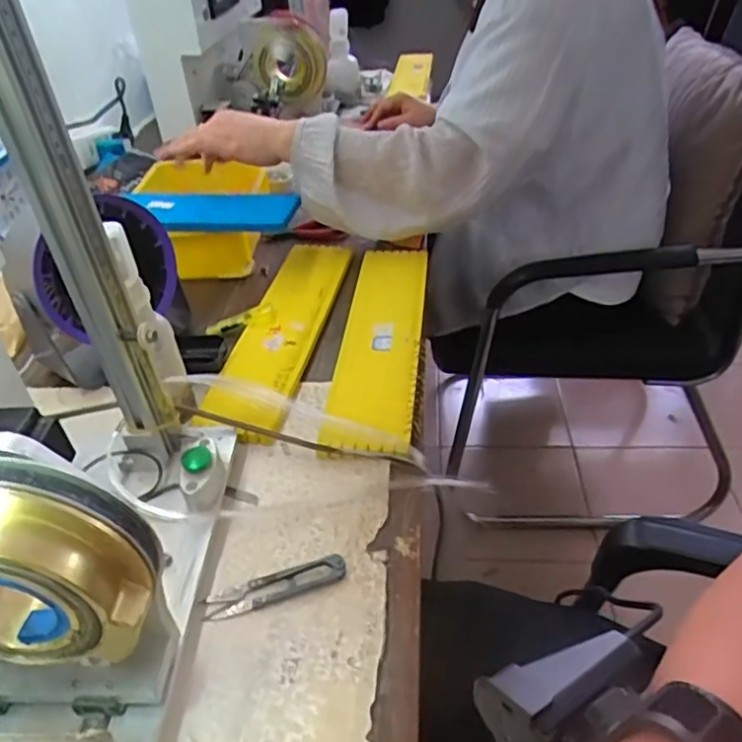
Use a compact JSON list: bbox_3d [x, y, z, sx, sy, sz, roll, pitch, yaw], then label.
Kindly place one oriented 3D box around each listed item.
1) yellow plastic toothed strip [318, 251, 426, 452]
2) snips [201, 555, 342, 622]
[{"bbox_3d":[0.015,-0.048,0.662,0.078,0.025,0.343,2,41,7],"label":"yellow plastic toothed strip"},{"bbox_3d":[-0.068,0.153,0.445,0.100,0.009,0.020,-15,42,-12],"label":"snips"}]

